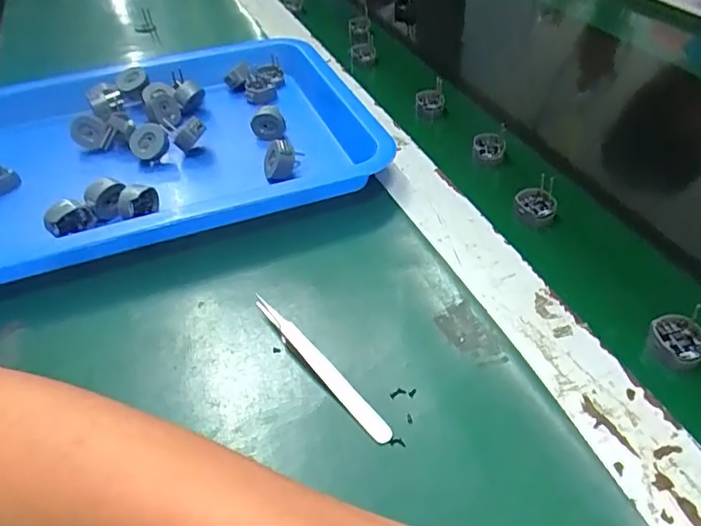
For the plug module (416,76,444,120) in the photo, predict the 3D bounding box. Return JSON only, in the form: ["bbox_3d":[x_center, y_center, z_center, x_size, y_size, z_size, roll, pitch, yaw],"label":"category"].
[{"bbox_3d":[0.072,-0.150,0.510,0.024,0.029,0.016,-1,43,4],"label":"plug module"}]

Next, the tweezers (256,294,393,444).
[{"bbox_3d":[-0.020,0.050,0.293,0.010,0.012,0.115,-30,49,-26],"label":"tweezers"}]

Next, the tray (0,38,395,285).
[{"bbox_3d":[-0.153,-0.098,0.444,0.305,0.035,0.258,-15,44,-12],"label":"tray"}]

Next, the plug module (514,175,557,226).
[{"bbox_3d":[0.131,-0.041,0.399,0.028,0.022,0.031,-5,59,5],"label":"plug module"}]

